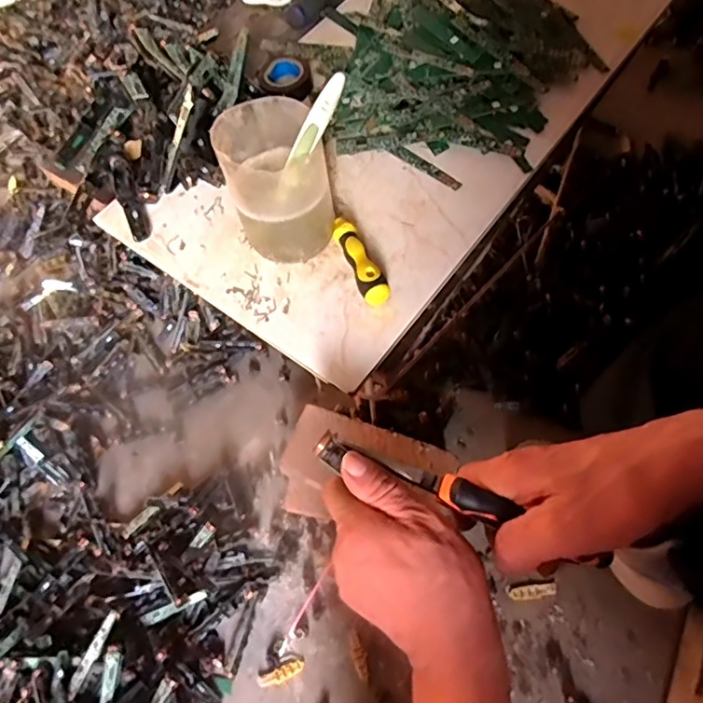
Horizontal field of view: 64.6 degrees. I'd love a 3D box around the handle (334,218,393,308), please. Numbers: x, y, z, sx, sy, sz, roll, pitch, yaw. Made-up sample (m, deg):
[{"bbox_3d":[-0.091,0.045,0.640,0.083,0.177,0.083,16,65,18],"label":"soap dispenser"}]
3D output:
[{"bbox_3d":[0.006,-0.074,0.452,0.020,0.025,0.090,-21,61,-5],"label":"handle"}]

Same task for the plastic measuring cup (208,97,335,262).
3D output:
[{"bbox_3d":[-0.056,-0.127,0.437,0.073,0.106,0.081,-24,63,-7],"label":"plastic measuring cup"}]

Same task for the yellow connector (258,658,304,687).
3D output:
[{"bbox_3d":[-0.094,0.433,0.745,0.063,0.006,0.017,-22,61,-6],"label":"yellow connector"}]

